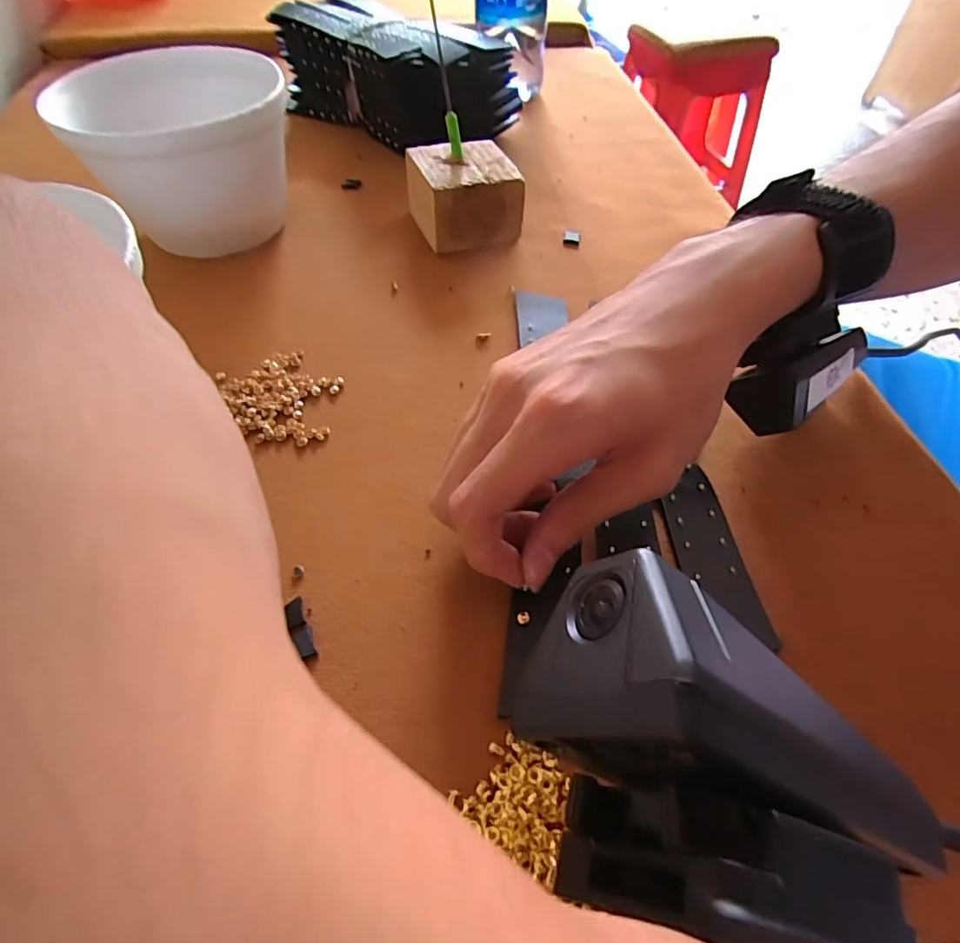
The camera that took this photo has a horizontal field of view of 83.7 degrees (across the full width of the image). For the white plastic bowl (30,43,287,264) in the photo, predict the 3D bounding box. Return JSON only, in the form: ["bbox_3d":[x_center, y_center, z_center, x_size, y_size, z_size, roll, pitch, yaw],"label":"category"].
[{"bbox_3d":[-0.181,-0.198,0.339,0.125,0.081,0.132,-20,56,-16],"label":"white plastic bowl"}]

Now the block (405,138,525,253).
[{"bbox_3d":[-0.010,-0.184,0.356,0.065,0.044,0.069,-16,55,-14],"label":"block"}]

